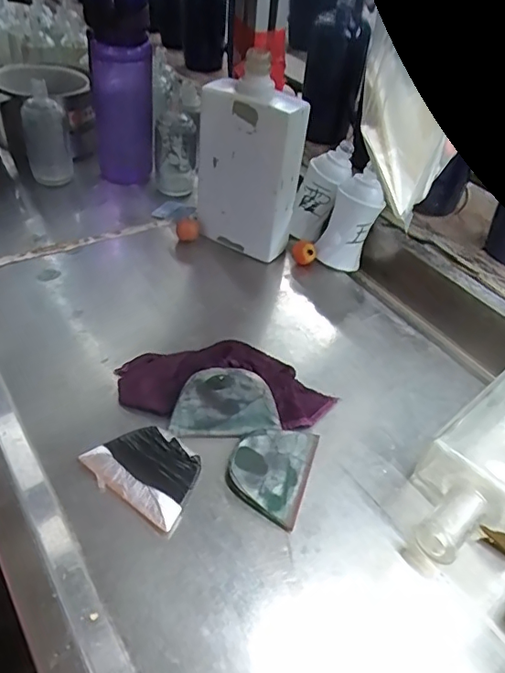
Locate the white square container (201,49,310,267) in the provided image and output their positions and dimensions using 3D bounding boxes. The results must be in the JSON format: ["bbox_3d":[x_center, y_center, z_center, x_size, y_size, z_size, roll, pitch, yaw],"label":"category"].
[{"bbox_3d":[-0.005,-0.182,0.572,0.110,0.193,0.053,25,47,21],"label":"white square container"}]

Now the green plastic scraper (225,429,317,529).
[{"bbox_3d":[0.014,0.097,0.391,0.058,0.007,0.082,15,44,11],"label":"green plastic scraper"}]

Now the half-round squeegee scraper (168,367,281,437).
[{"bbox_3d":[-0.022,0.052,0.418,0.084,0.006,0.052,-1,79,-5],"label":"half-round squeegee scraper"}]

